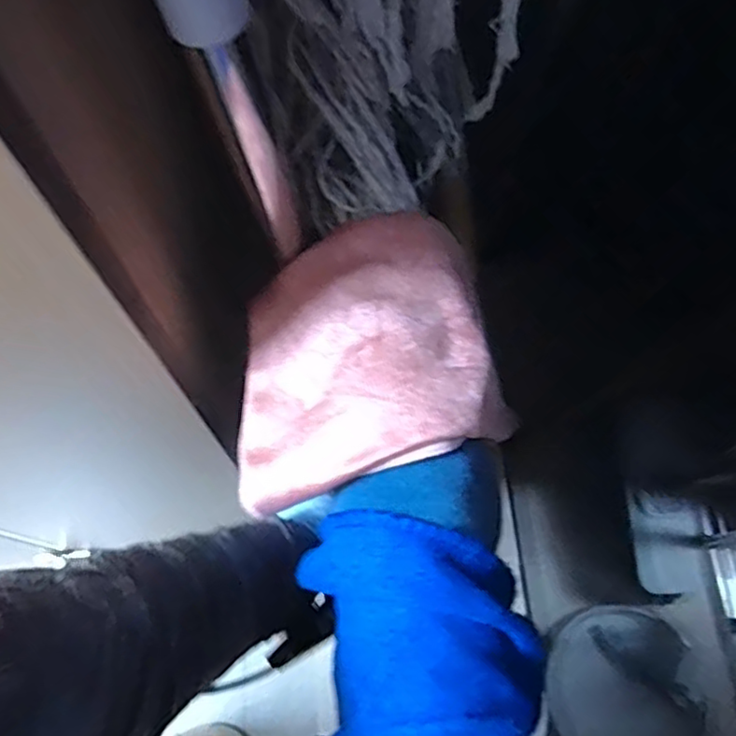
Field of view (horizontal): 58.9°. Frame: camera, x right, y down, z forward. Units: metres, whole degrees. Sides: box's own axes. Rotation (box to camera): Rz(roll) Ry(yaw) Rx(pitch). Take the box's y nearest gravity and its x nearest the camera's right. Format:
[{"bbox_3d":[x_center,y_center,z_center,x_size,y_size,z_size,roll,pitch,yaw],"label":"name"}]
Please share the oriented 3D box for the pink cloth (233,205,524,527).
[{"bbox_3d":[-0.004,-0.006,0.272,0.106,0.042,0.106,-8,70,-5],"label":"pink cloth"}]

